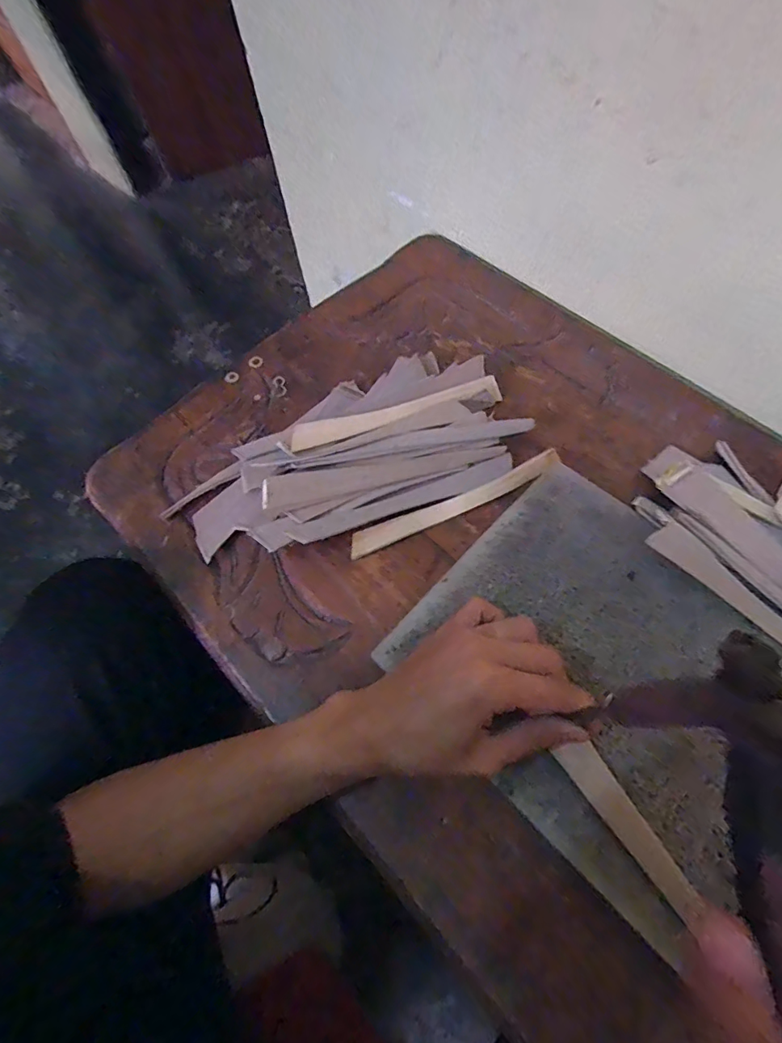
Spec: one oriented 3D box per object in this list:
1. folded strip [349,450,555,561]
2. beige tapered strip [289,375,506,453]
[{"bbox_3d":[0.050,-0.015,0.384,0.175,0.018,0.018,-24,65,-6],"label":"folded strip"},{"bbox_3d":[0.007,-0.091,0.411,0.183,0.008,0.026,-16,65,-2],"label":"beige tapered strip"}]

